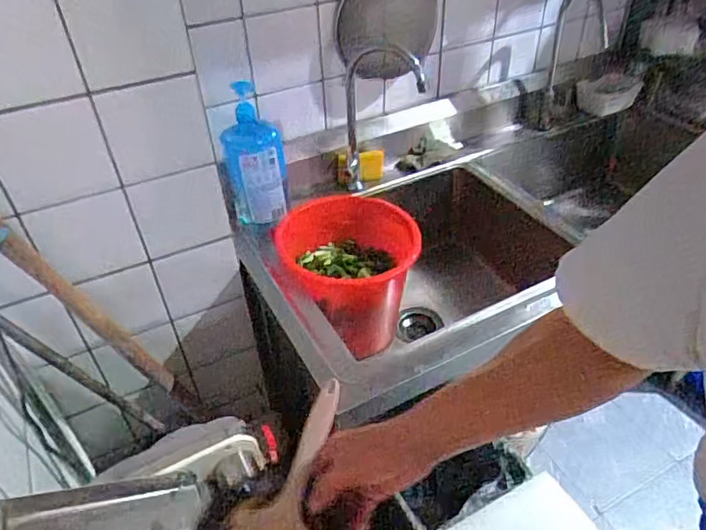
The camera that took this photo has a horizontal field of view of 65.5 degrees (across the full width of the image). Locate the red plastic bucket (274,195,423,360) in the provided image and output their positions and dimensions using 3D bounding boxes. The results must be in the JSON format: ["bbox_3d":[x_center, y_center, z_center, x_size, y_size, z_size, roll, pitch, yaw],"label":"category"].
[{"bbox_3d":[0.007,0.028,1.144,0.260,0.244,0.260,-1,41,1],"label":"red plastic bucket"}]

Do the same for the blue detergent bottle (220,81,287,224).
[{"bbox_3d":[-0.185,-0.193,1.042,0.108,0.247,0.064,-8,41,-8],"label":"blue detergent bottle"}]

